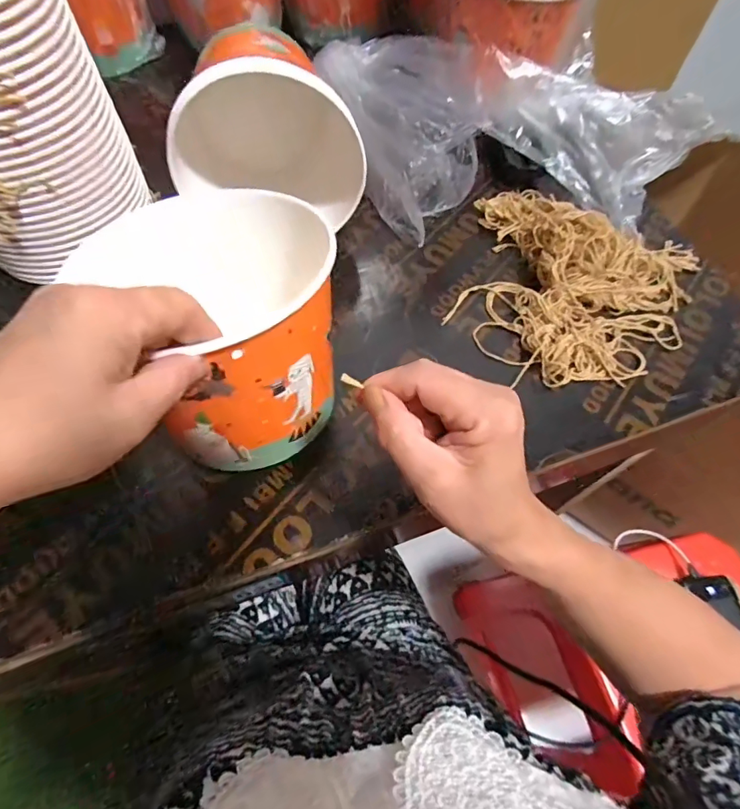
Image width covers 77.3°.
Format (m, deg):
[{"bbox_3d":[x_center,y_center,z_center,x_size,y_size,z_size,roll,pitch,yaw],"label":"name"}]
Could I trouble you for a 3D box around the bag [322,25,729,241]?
[{"bbox_3d":[0.163,-0.339,0.544,0.381,0.073,0.314,-7,62,-8],"label":"bag"}]

